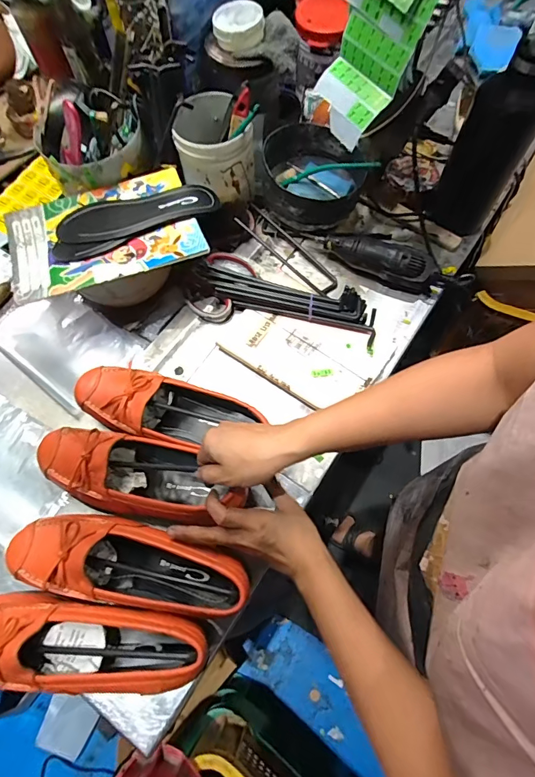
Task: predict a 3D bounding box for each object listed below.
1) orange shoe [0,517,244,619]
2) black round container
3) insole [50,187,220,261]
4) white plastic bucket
[{"bbox_3d":[-0.144,0.180,0.430,0.255,0.055,0.081,8,67,5],"label":"orange shoe"},{"bbox_3d":[0.070,-0.330,0.645,0.157,0.083,0.164,-1,66,1],"label":"black round container"},{"bbox_3d":[-0.181,-0.238,0.566,0.226,0.020,0.087,-21,67,-8],"label":"insole"},{"bbox_3d":[-0.079,-0.361,0.615,0.106,0.099,0.113,-1,66,1],"label":"white plastic bucket"}]

